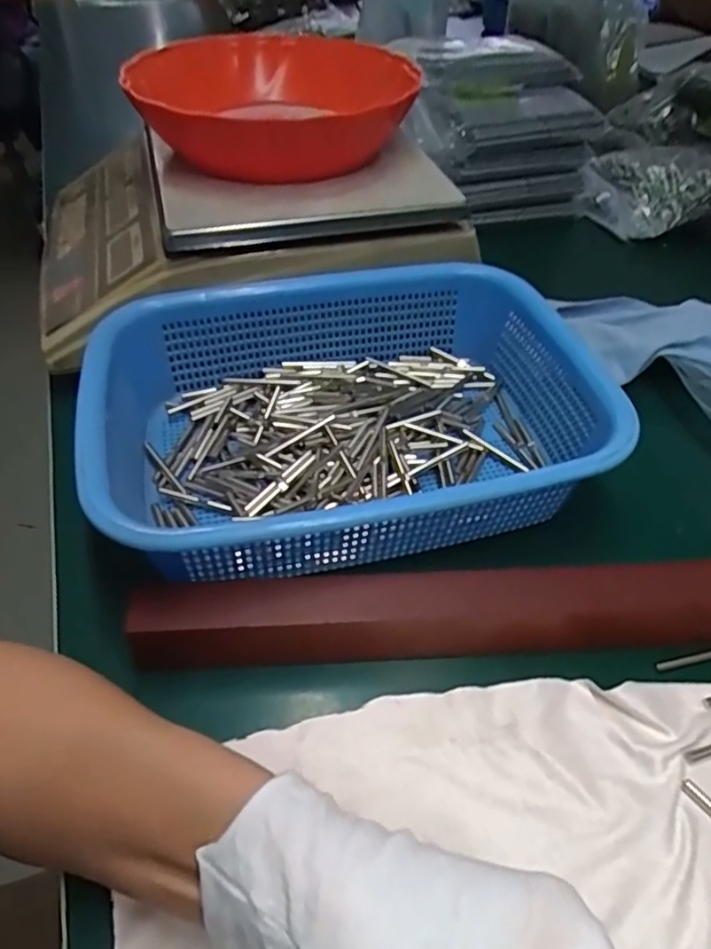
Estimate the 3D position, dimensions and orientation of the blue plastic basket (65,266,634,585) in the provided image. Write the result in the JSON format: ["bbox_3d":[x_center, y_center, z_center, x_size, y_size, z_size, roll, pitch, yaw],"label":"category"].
[{"bbox_3d":[0.001,-0.039,0.358,0.262,0.077,0.204,-13,49,-11],"label":"blue plastic basket"}]

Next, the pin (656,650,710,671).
[{"bbox_3d":[0.175,0.091,0.299,0.054,0.004,0.004,-11,49,-9],"label":"pin"}]

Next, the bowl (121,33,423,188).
[{"bbox_3d":[-0.064,-0.291,0.465,0.215,0.061,0.219,0,48,0],"label":"bowl"}]

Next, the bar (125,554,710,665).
[{"bbox_3d":[0.093,0.064,0.291,0.384,0.042,0.030,-2,48,-2],"label":"bar"}]

